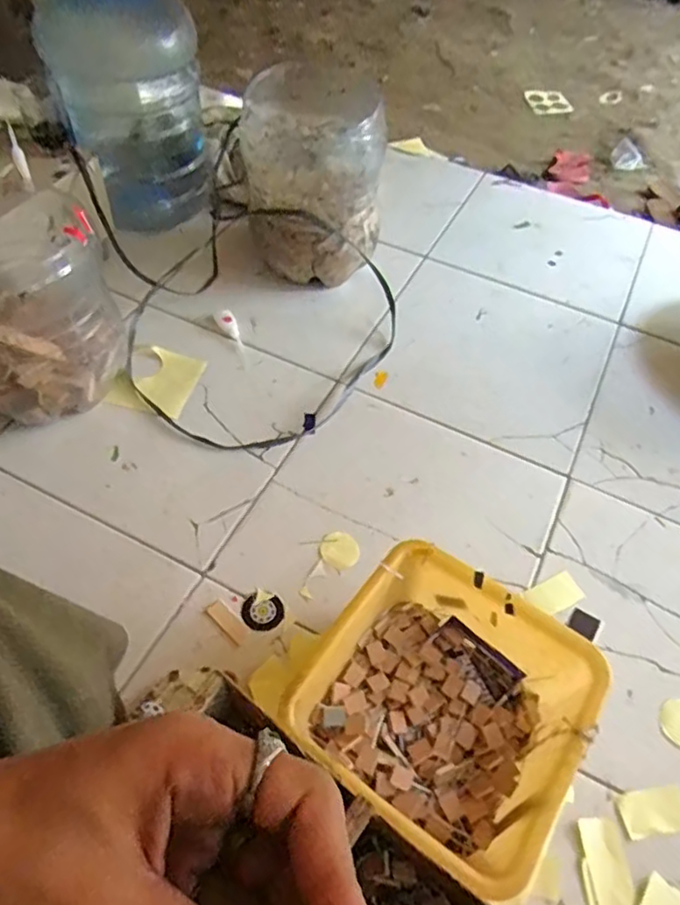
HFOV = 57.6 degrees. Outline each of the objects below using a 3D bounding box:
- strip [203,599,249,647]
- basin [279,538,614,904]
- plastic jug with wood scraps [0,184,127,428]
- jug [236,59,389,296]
[{"bbox_3d":[-0.142,0.216,0.785,0.066,0.005,0.023,38,60,21],"label":"strip"},{"bbox_3d":[0.106,0.277,0.692,0.300,0.132,0.267,32,58,18],"label":"basin"},{"bbox_3d":[-0.460,-0.217,0.902,0.238,0.256,0.254,-16,57,-16],"label":"plastic jug with wood scraps"},{"bbox_3d":[-0.047,-0.517,1.121,0.245,0.295,0.279,1,54,-4],"label":"jug"}]

